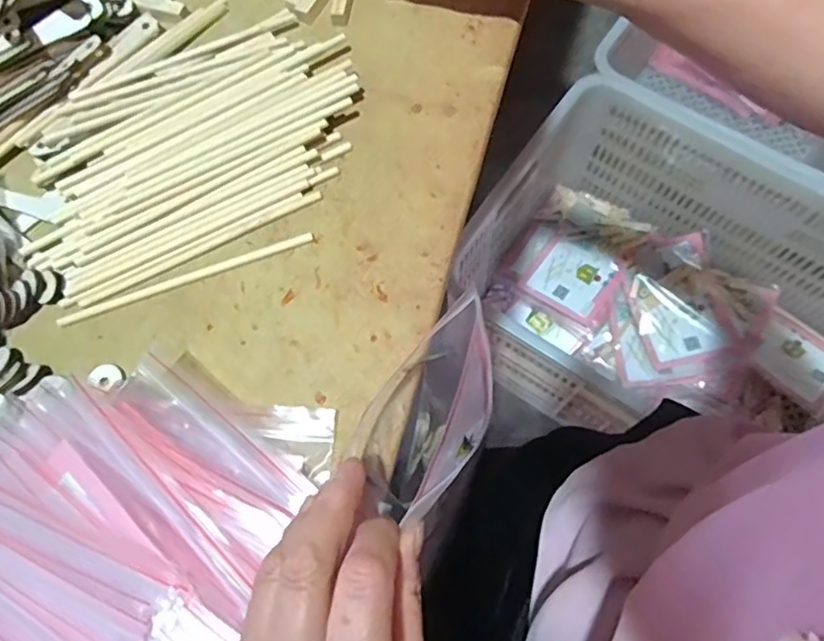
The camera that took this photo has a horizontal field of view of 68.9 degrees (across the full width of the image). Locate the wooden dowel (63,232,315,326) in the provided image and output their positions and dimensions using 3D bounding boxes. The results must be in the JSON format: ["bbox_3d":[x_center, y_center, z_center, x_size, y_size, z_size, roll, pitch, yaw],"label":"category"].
[{"bbox_3d":[-0.129,-0.024,0.346,0.151,0.005,0.005,-19,72,-5],"label":"wooden dowel"}]

